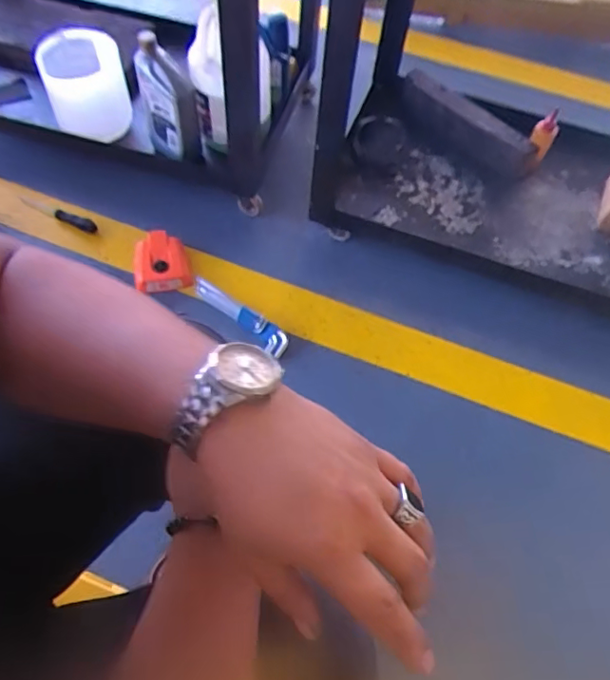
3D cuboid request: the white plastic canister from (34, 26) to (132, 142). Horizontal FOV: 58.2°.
[{"bbox_3d":[-0.476,-0.554,1.198,0.168,0.149,0.182,-17,63,-12],"label":"white plastic canister"}]

